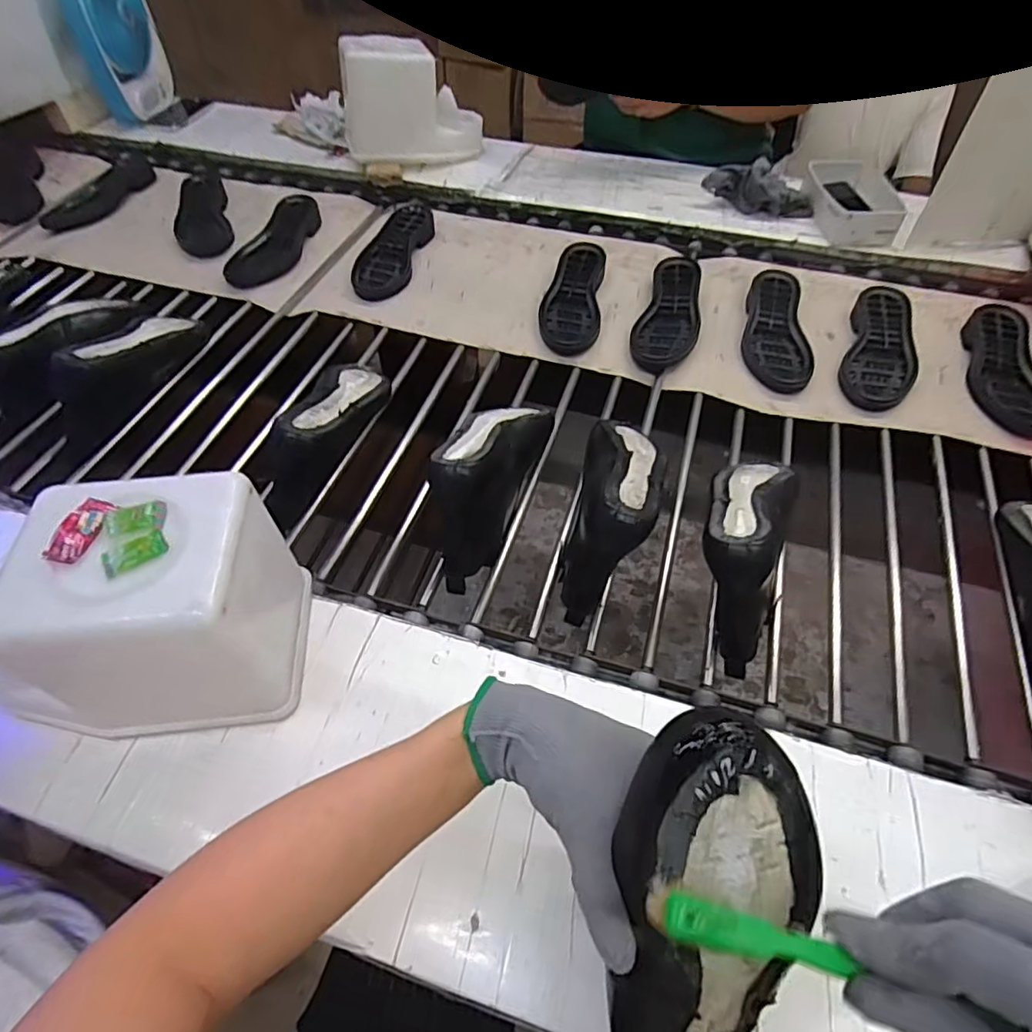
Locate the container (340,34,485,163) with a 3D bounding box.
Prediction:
[{"bbox_3d":[-0.196,-0.766,1.106,0.258,0.198,0.081,-15,52,-11],"label":"container"}]

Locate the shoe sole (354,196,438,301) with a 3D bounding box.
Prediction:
[{"bbox_3d":[-0.201,-0.462,0.985,0.091,0.032,0.290,9,51,8],"label":"shoe sole"}]

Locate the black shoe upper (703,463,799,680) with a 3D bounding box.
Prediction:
[{"bbox_3d":[0.222,0.026,0.582,0.071,0.118,0.226,15,53,13],"label":"black shoe upper"}]

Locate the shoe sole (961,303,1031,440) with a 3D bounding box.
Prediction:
[{"bbox_3d":[0.669,-0.210,0.801,0.084,0.020,0.250,14,52,13],"label":"shoe sole"}]

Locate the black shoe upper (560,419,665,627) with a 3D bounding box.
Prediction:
[{"bbox_3d":[0.101,-0.012,0.604,0.082,0.124,0.225,11,52,10],"label":"black shoe upper"}]

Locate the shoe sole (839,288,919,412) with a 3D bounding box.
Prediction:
[{"bbox_3d":[0.514,-0.241,0.825,0.088,0.025,0.257,20,56,14],"label":"shoe sole"}]

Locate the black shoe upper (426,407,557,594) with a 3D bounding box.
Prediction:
[{"bbox_3d":[-0.036,-0.049,0.628,0.082,0.123,0.236,16,53,14],"label":"black shoe upper"}]

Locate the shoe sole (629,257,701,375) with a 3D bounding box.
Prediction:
[{"bbox_3d":[0.233,-0.304,0.877,0.086,0.023,0.254,15,53,13],"label":"shoe sole"}]

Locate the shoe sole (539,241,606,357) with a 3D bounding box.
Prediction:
[{"bbox_3d":[0.090,-0.336,0.898,0.084,0.027,0.244,8,51,8],"label":"shoe sole"}]

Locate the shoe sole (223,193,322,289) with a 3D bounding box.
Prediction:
[{"bbox_3d":[-0.405,-0.462,0.990,0.100,0.027,0.250,11,52,10],"label":"shoe sole"}]

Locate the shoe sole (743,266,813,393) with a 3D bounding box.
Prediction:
[{"bbox_3d":[0.379,-0.274,0.853,0.089,0.025,0.249,9,52,9],"label":"shoe sole"}]

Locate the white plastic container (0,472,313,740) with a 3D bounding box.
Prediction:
[{"bbox_3d":[-0.258,0.068,0.444,0.146,0.158,0.126,-9,51,-6],"label":"white plastic container"}]

